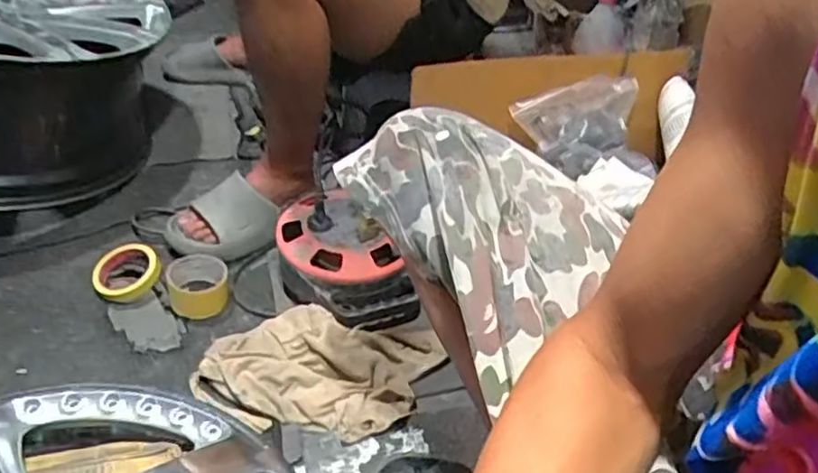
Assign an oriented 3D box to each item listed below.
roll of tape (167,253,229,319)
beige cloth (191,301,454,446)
[{"bbox_3d":[-0.301,0.072,0.987,0.082,0.061,0.087,1,39,-1],"label":"roll of tape"},{"bbox_3d":[-0.112,0.164,0.882,0.290,0.052,0.187,8,39,8],"label":"beige cloth"}]

